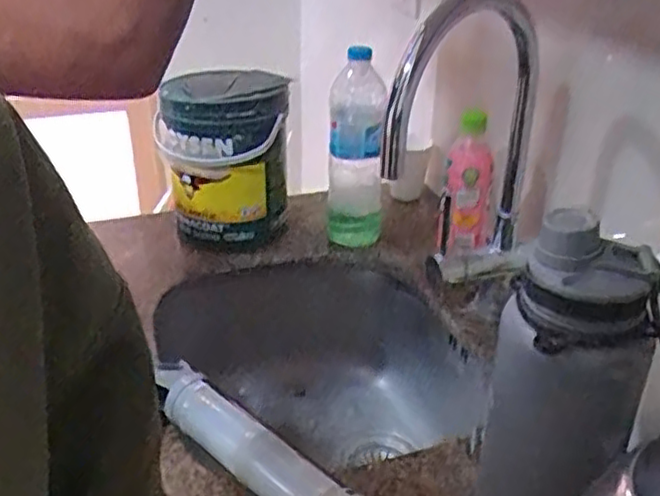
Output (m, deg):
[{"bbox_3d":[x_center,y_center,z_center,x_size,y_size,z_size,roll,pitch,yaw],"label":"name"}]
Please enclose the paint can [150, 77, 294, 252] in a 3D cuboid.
[{"bbox_3d":[-0.153,-0.129,1.017,0.184,0.213,0.168,-5,29,-9],"label":"paint can"}]

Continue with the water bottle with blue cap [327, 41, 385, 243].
[{"bbox_3d":[0.036,-0.132,0.978,0.078,0.260,0.087,3,29,4],"label":"water bottle with blue cap"}]

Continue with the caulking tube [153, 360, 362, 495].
[{"bbox_3d":[-0.033,0.197,0.586,0.351,0.053,0.051,26,38,38],"label":"caulking tube"}]

